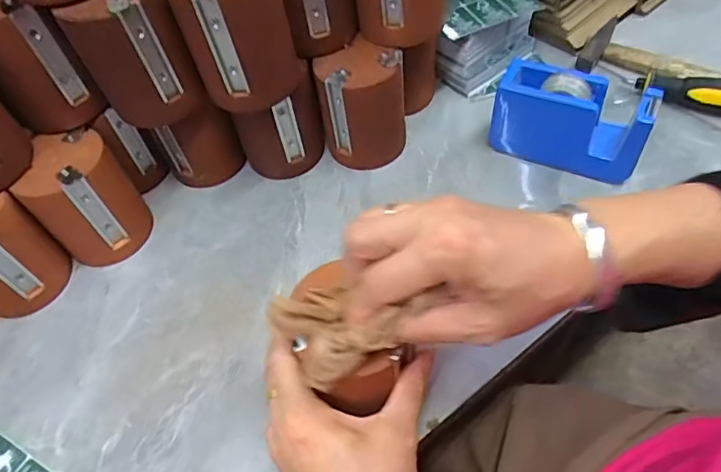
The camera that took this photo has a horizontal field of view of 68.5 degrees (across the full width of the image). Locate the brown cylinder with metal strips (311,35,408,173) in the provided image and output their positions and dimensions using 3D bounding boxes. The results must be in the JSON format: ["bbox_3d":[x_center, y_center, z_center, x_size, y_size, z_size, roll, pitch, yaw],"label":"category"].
[{"bbox_3d":[0.003,-0.122,0.498,0.079,0.101,0.067,-5,55,1],"label":"brown cylinder with metal strips"}]

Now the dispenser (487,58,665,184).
[{"bbox_3d":[0.188,-0.103,0.478,0.128,0.081,0.044,21,59,18],"label":"dispenser"}]

